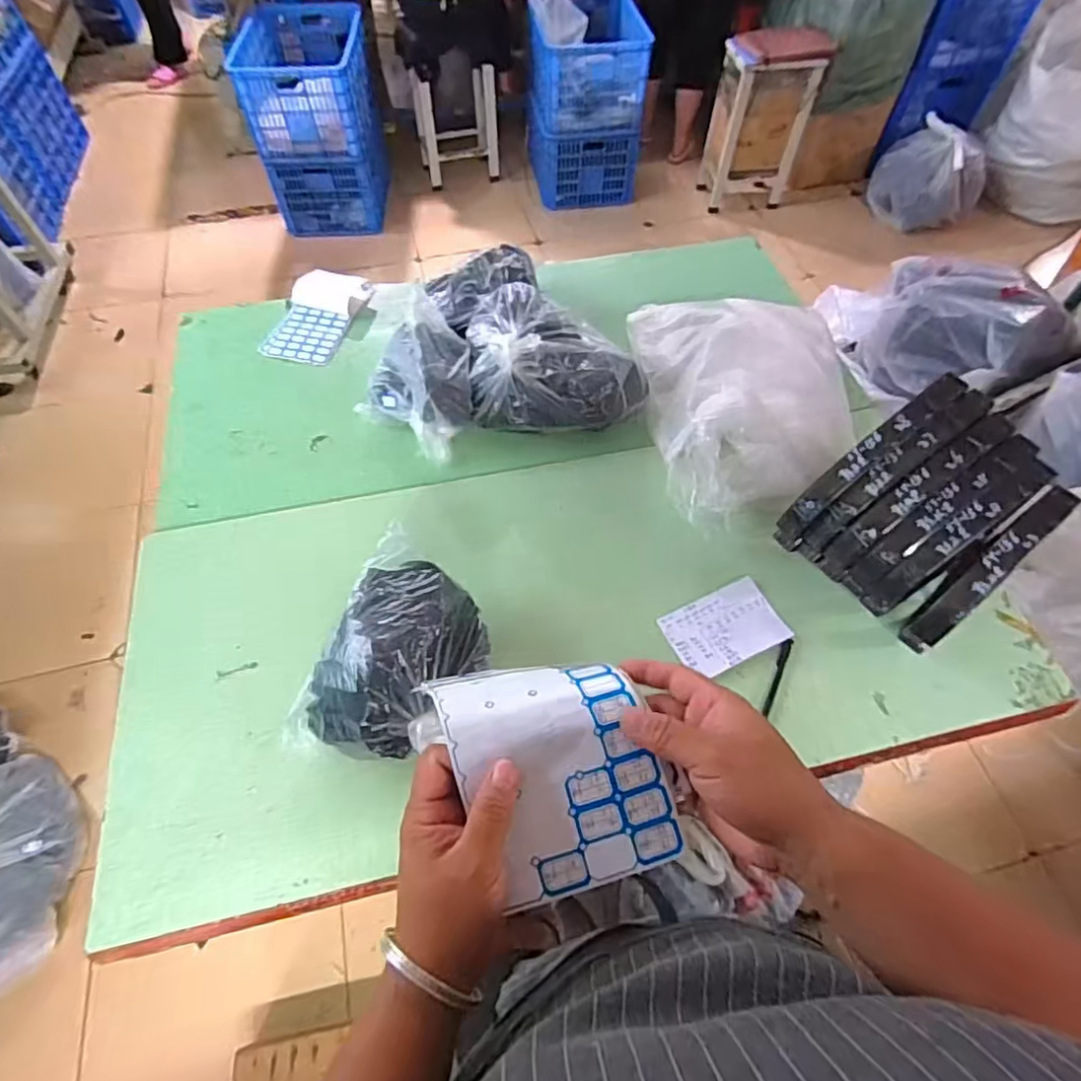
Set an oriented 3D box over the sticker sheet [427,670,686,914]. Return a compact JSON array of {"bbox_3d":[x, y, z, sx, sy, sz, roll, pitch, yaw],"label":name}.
[{"bbox_3d":[0.007,0.132,0.370,0.118,0.037,0.145,-14,60,-9],"label":"sticker sheet"}]

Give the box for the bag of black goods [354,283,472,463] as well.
[{"bbox_3d":[-0.208,-0.264,0.988,0.183,0.147,0.242,-13,60,-8],"label":"bag of black goods"}]

